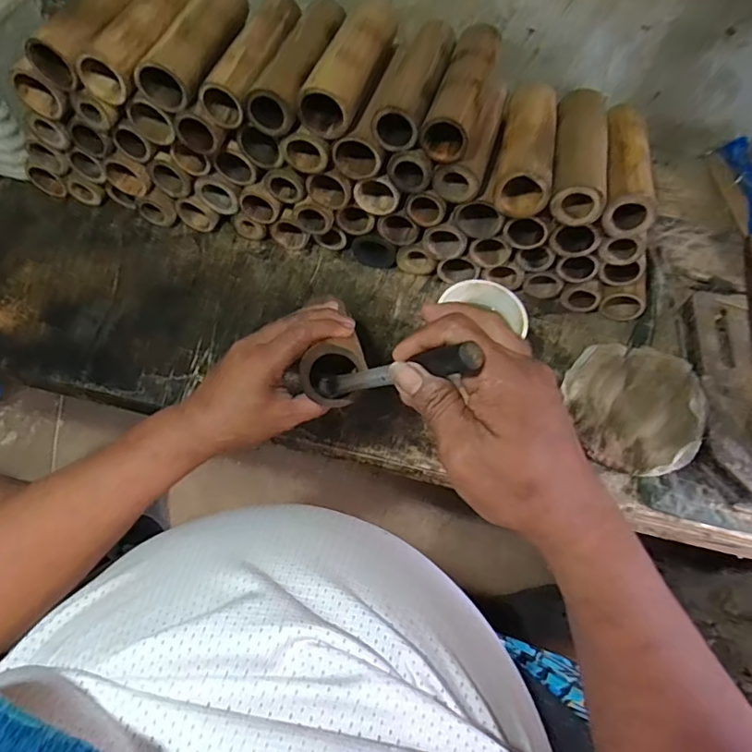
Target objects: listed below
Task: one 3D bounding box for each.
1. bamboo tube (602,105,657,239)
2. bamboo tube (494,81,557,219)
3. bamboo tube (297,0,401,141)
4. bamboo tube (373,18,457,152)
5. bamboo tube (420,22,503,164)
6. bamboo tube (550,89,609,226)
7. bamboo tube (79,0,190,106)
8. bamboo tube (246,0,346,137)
[{"bbox_3d":[0.280,-0.237,0.585,0.050,0.053,0.171,12,61,4],"label":"bamboo tube"},{"bbox_3d":[0.171,-0.267,0.591,0.058,0.056,0.181,11,61,4],"label":"bamboo tube"},{"bbox_3d":[-0.024,-0.333,0.555,0.057,0.060,0.182,19,62,8],"label":"bamboo tube"},{"bbox_3d":[0.045,-0.320,0.565,0.050,0.045,0.181,17,61,7],"label":"bamboo tube"},{"bbox_3d":[0.093,-0.304,0.555,0.047,0.048,0.178,16,61,7],"label":"bamboo tube"},{"bbox_3d":[0.228,-0.252,0.581,0.055,0.043,0.182,13,61,5],"label":"bamboo tube"},{"bbox_3d":[-0.256,-0.381,0.582,0.059,0.059,0.173,14,61,6],"label":"bamboo tube"},{"bbox_3d":[-0.081,-0.337,0.565,0.053,0.050,0.174,16,61,7],"label":"bamboo tube"}]

